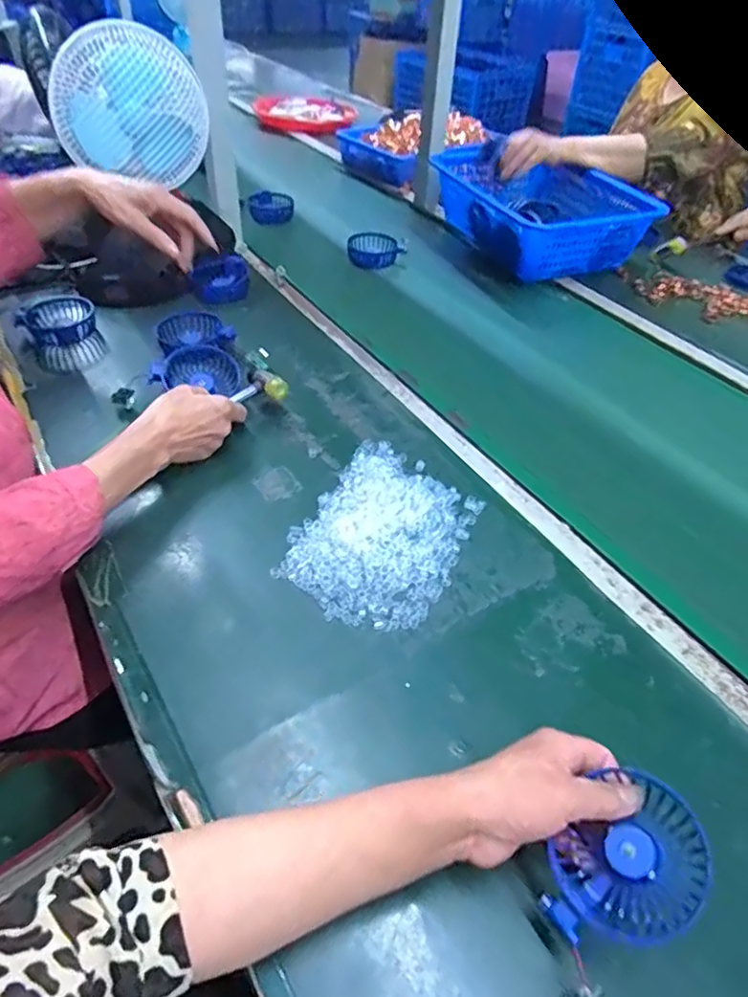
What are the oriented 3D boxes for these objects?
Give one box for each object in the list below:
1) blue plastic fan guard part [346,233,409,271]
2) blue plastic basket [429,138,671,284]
[{"bbox_3d":[0.005,-0.437,1.086,0.107,0.047,0.055,2,45,-1],"label":"blue plastic fan guard part"},{"bbox_3d":[0.301,-0.512,1.126,0.278,0.120,0.331,-11,48,-15],"label":"blue plastic basket"}]

